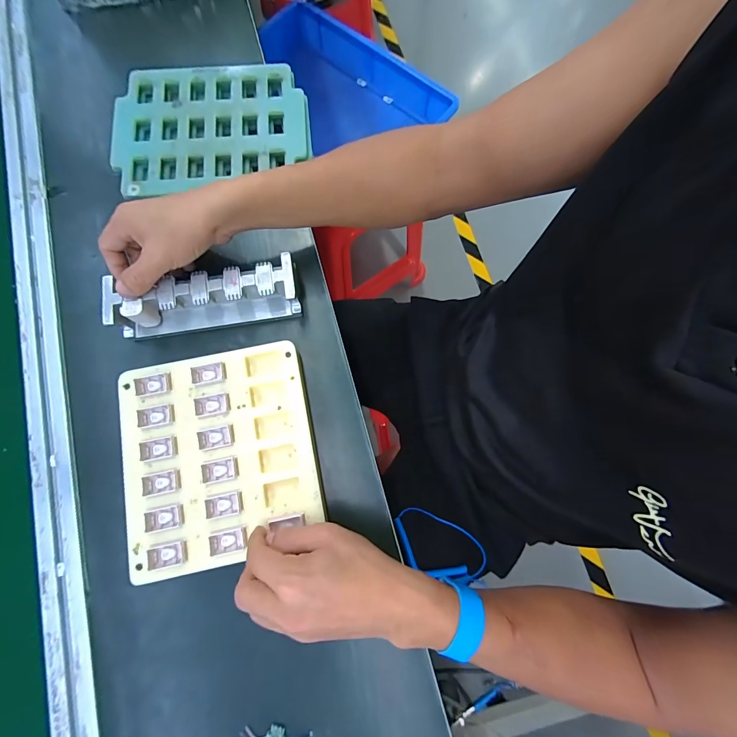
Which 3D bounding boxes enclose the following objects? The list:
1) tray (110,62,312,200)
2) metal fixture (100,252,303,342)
[{"bbox_3d":[-0.187,-0.289,0.420,0.225,0.024,0.169,-5,77,-3],"label":"tray"},{"bbox_3d":[-0.168,-0.073,0.365,0.189,0.045,0.049,-11,77,-2],"label":"metal fixture"}]

